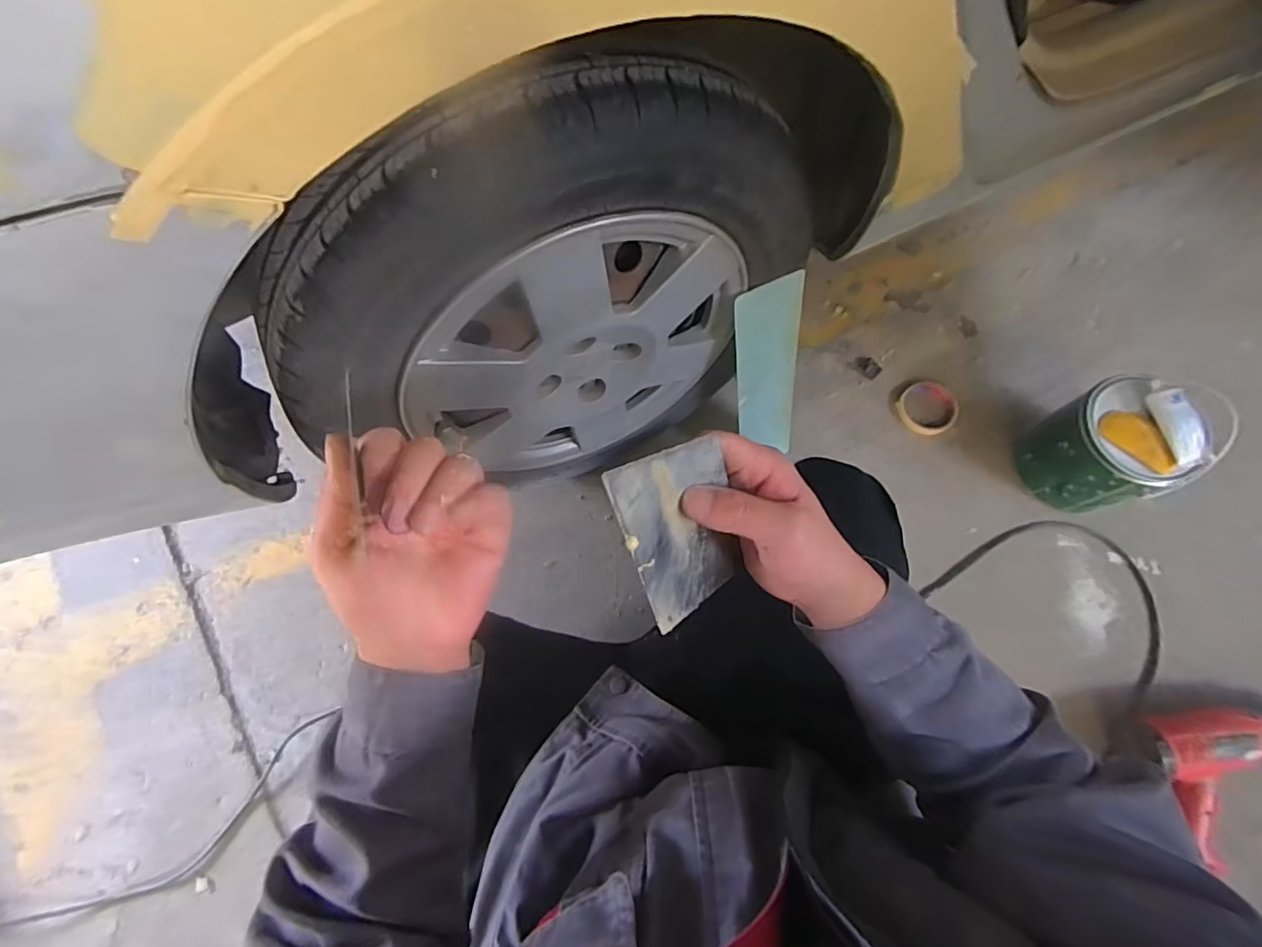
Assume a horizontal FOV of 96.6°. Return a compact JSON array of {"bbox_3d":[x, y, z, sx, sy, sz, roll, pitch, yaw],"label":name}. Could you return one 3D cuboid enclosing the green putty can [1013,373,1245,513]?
[{"bbox_3d":[0.687,-0.038,0.800,0.154,0.186,0.154,0,72,1],"label":"green putty can"}]

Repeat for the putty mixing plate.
[{"bbox_3d":[0.031,0.035,0.330,0.070,0.129,0.004,-34,40,-21],"label":"putty mixing plate"}]

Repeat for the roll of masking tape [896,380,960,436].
[{"bbox_3d":[0.485,-0.108,0.917,0.092,0.025,0.091,0,72,1],"label":"roll of masking tape"}]

